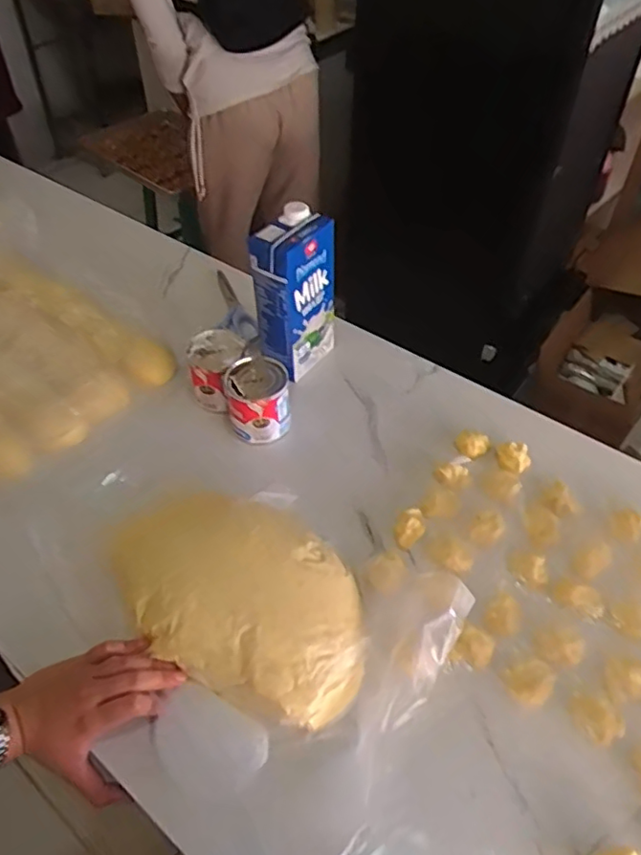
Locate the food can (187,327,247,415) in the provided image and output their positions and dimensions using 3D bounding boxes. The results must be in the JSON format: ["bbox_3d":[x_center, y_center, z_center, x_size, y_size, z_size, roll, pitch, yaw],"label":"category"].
[{"bbox_3d":[-0.130,-0.072,0.760,0.067,0.077,0.077,19,50,17],"label":"food can"}]

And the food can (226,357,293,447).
[{"bbox_3d":[-0.075,-0.037,0.733,0.073,0.079,0.079,1,49,-1],"label":"food can"}]

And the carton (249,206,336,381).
[{"bbox_3d":[-0.035,-0.168,0.768,0.066,0.196,0.102,28,53,24],"label":"carton"}]

